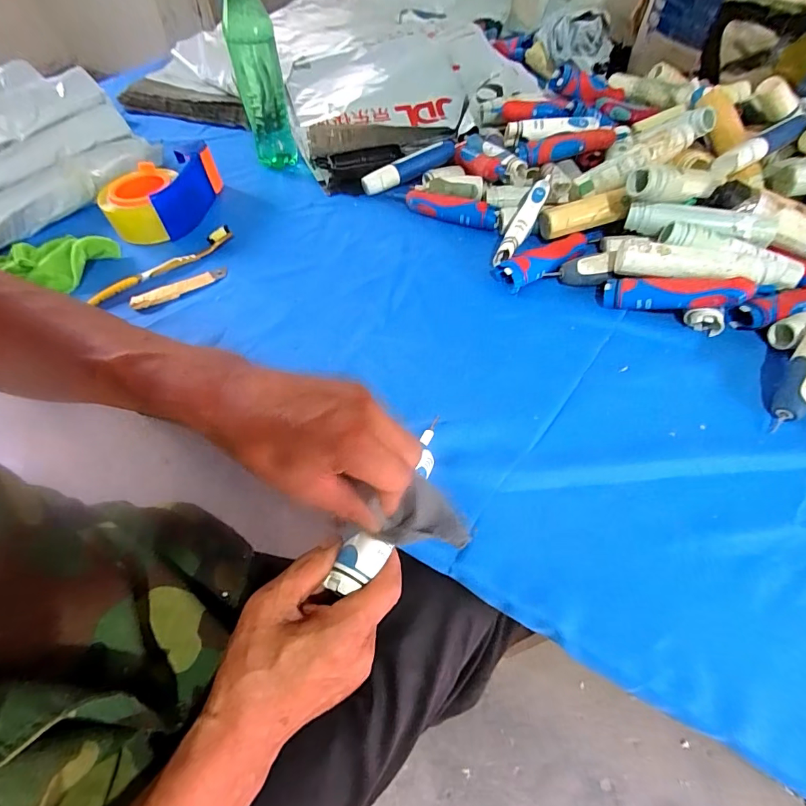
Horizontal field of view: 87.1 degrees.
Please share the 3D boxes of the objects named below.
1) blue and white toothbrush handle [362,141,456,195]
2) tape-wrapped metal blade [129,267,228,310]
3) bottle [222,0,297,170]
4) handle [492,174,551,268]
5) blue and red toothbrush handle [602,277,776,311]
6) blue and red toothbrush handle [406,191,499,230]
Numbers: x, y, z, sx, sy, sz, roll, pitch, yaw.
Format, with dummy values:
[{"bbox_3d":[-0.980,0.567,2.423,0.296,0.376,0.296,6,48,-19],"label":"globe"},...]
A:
[{"bbox_3d":[0.011,-0.333,0.601,0.142,0.026,0.031,-26,57,-4],"label":"blue and white toothbrush handle"},{"bbox_3d":[-0.259,-0.135,0.492,0.110,0.005,0.022,-27,58,-19],"label":"tape-wrapped metal blade"},{"bbox_3d":[-0.199,-0.461,0.579,0.064,0.231,0.056,-14,55,-10],"label":"bottle"},{"bbox_3d":[0.146,-0.219,0.503,0.024,0.034,0.128,26,76,17],"label":"handle"},{"bbox_3d":[0.283,-0.110,0.433,0.141,0.028,0.028,6,50,26],"label":"blue and red toothbrush handle"},{"bbox_3d":[0.063,-0.256,0.560,0.128,0.031,0.033,22,56,15],"label":"blue and red toothbrush handle"}]

